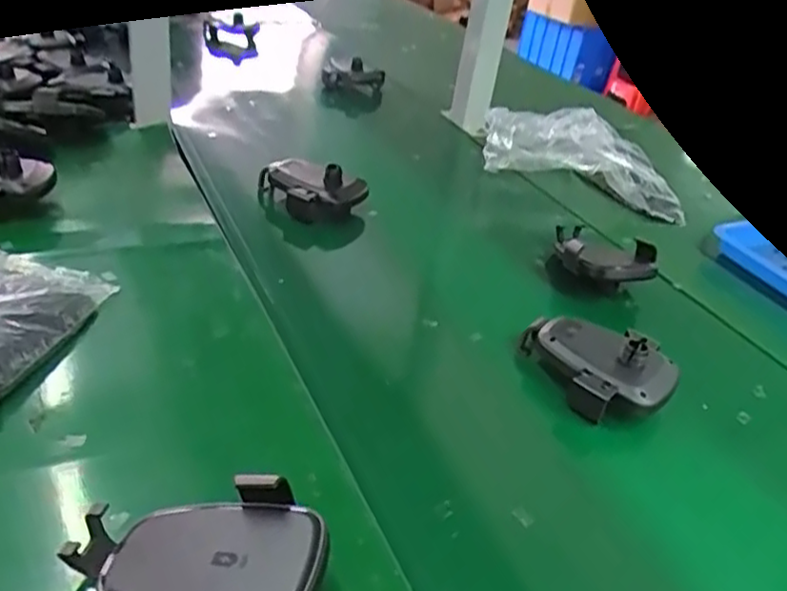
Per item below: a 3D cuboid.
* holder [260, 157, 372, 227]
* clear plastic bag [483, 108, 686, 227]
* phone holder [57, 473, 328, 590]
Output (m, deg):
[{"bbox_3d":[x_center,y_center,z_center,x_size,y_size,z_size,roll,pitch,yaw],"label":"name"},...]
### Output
[{"bbox_3d":[-0.089,-0.113,0.744,0.119,0.053,0.067,3,32,-3],"label":"holder"},{"bbox_3d":[0.254,-0.181,0.877,0.256,0.074,0.148,20,35,22],"label":"clear plastic bag"},{"bbox_3d":[-0.092,0.130,0.318,0.118,0.044,0.083,5,32,-1],"label":"phone holder"}]

